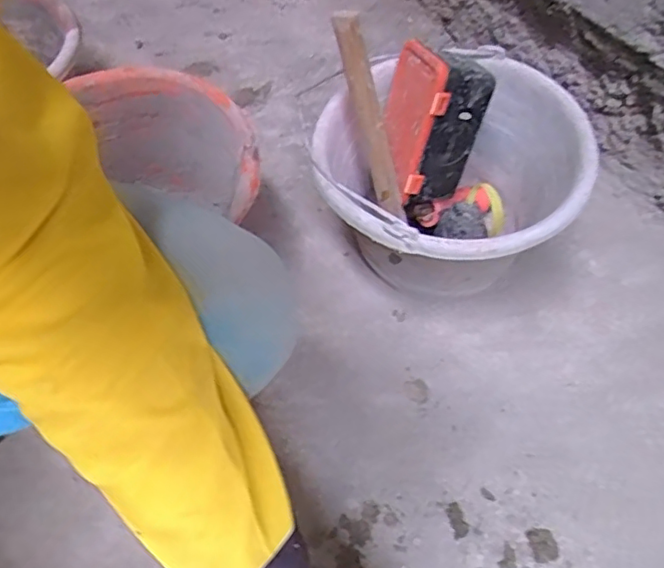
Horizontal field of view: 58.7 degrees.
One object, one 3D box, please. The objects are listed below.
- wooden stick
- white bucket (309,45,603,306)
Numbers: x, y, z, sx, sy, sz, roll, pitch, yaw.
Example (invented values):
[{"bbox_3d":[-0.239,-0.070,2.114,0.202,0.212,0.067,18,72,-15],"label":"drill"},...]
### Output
[{"bbox_3d":[0.031,-0.135,0.497,0.011,0.179,0.033,-35,40,-18],"label":"wooden stick"},{"bbox_3d":[0.103,-0.082,0.572,0.232,0.162,0.227,0,59,0],"label":"white bucket"}]

